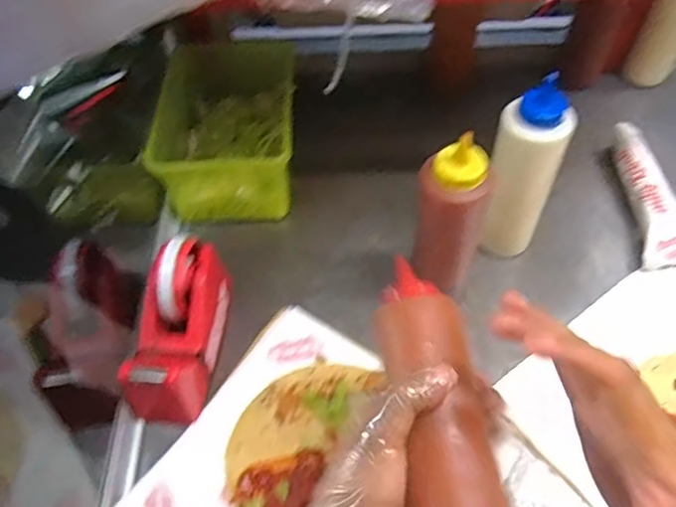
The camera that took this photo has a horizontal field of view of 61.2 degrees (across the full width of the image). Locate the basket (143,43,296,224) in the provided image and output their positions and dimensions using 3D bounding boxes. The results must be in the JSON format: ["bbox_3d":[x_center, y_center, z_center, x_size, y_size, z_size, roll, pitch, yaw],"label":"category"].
[{"bbox_3d":[-0.130,-0.144,0.674,0.158,0.100,0.214,0,54,-1],"label":"basket"}]

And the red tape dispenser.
[{"bbox_3d":[-0.144,0.065,0.528,0.061,0.080,0.153,7,55,4],"label":"red tape dispenser"}]

